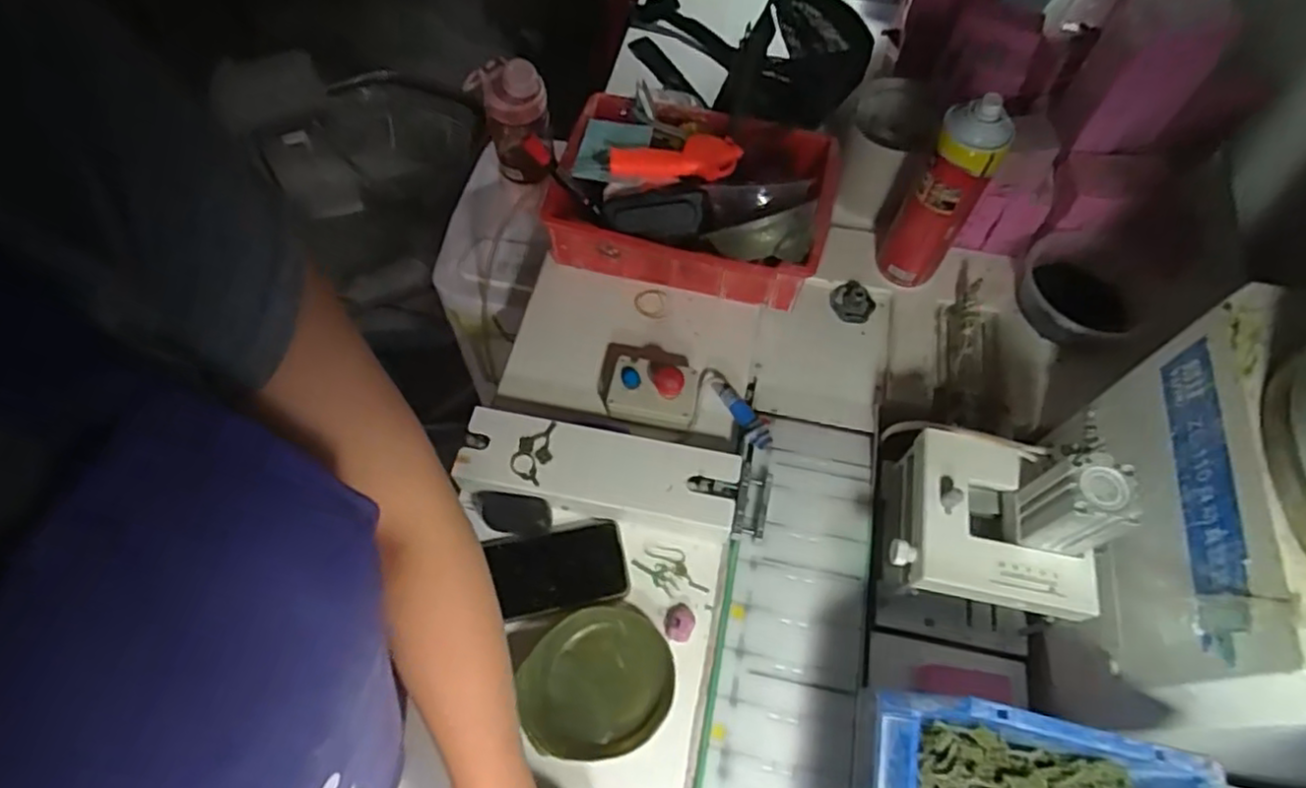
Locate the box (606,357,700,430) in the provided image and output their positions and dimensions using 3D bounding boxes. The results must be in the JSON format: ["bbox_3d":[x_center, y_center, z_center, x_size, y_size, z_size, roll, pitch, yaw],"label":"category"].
[{"bbox_3d":[0.000,-0.001,0.681,0.085,0.052,0.060,10,63,4],"label":"box"}]

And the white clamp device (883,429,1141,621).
[{"bbox_3d":[0.267,0.104,0.550,0.139,0.194,0.129,12,63,5],"label":"white clamp device"}]

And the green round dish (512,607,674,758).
[{"bbox_3d":[-0.047,0.238,0.564,0.127,0.013,0.112,-6,62,-4],"label":"green round dish"}]

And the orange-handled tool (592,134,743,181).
[{"bbox_3d":[0.016,-0.253,0.723,0.146,0.016,0.052,-3,62,-2],"label":"orange-handled tool"}]

